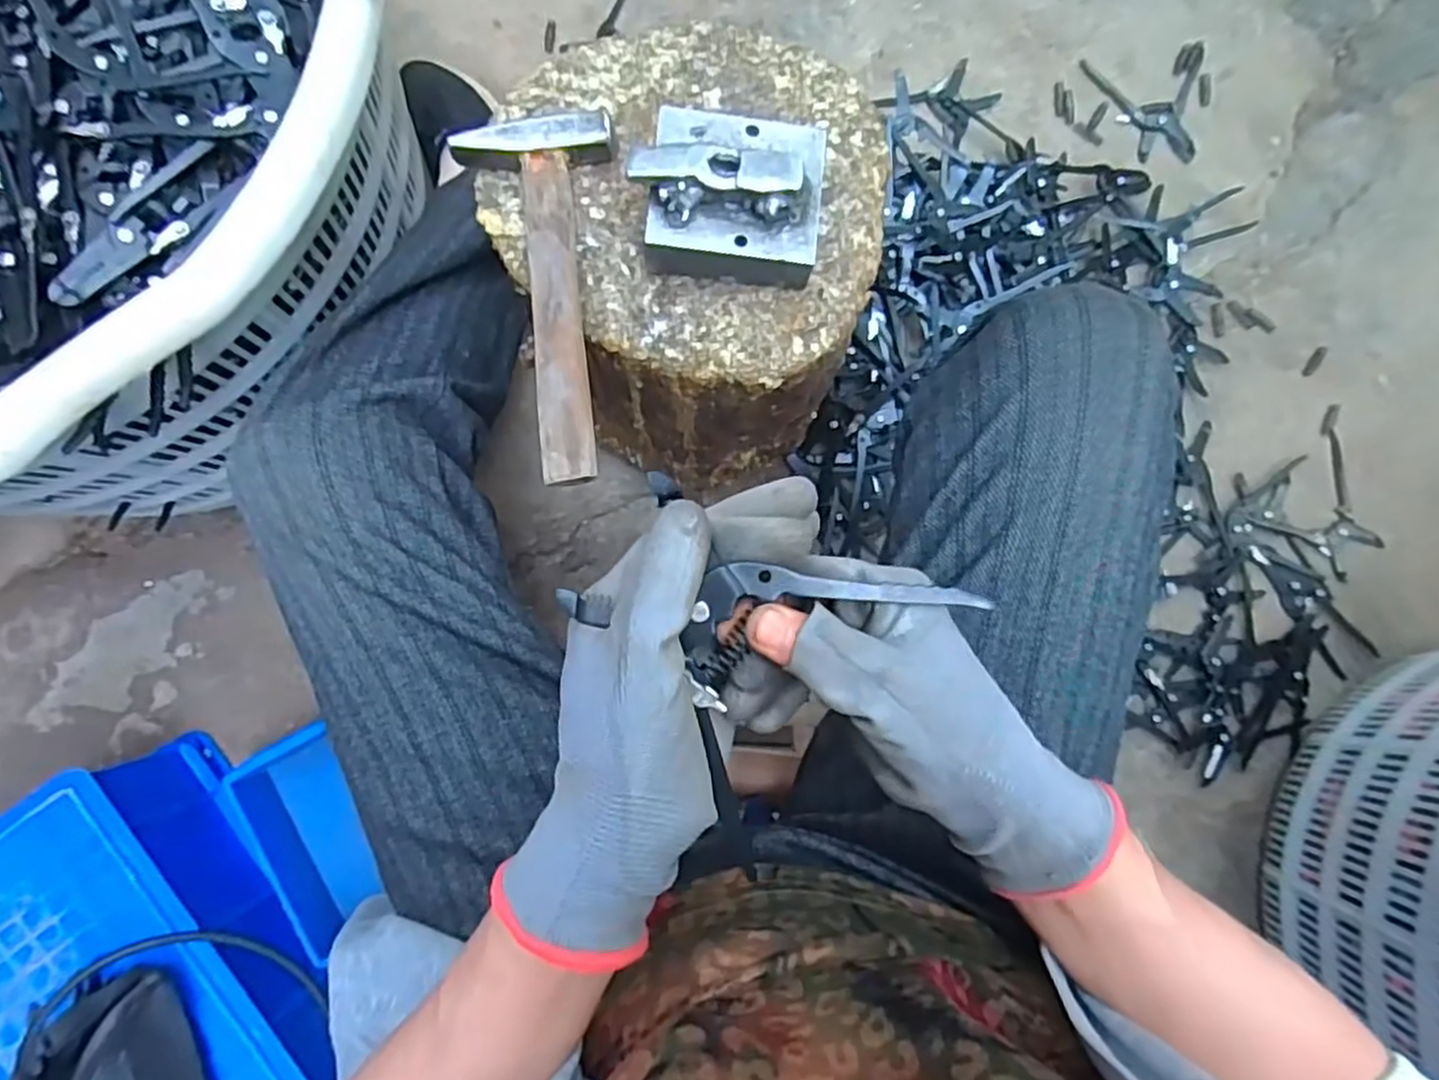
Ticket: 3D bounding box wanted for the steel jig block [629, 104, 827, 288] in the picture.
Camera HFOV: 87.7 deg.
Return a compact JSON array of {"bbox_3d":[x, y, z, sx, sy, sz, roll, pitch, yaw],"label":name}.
[{"bbox_3d":[0.006,-0.191,0.408,0.103,0.050,0.084,10,83,0],"label":"steel jig block"}]

